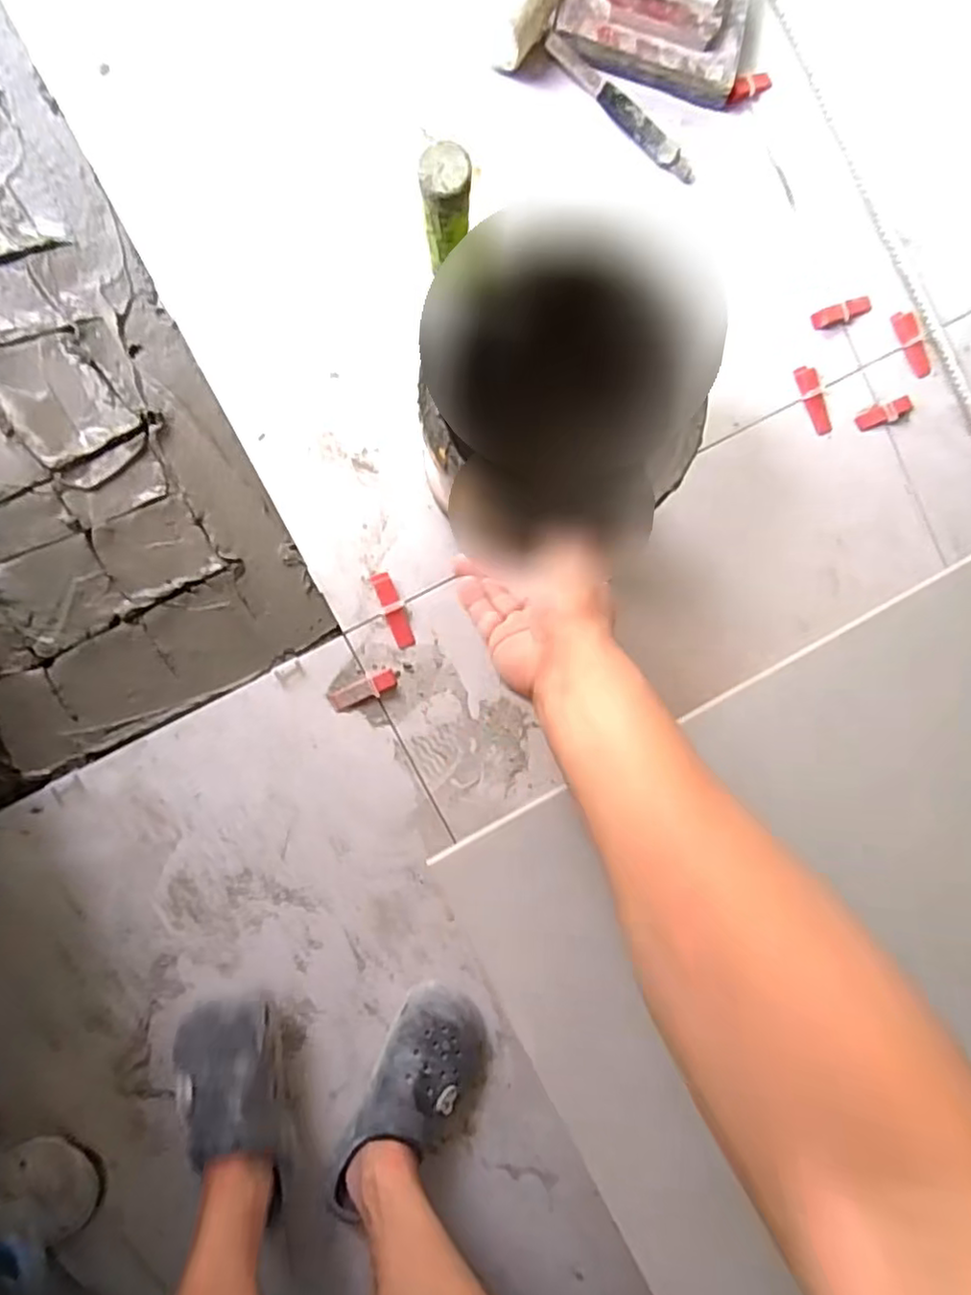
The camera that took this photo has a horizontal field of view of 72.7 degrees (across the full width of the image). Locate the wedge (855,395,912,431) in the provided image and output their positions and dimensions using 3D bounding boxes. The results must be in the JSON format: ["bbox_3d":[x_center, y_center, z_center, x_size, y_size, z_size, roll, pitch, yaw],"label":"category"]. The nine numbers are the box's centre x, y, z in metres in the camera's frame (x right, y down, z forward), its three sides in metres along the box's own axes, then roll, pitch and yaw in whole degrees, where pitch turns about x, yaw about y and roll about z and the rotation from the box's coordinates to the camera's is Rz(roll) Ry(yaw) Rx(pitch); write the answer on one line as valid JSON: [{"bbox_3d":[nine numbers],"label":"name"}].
[{"bbox_3d":[0.521,-0.305,0.859,0.075,0.013,0.024,-20,94,-8],"label":"wedge"}]

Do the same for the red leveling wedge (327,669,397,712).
[{"bbox_3d":[-0.140,0.050,0.757,0.078,0.012,0.022,-23,94,-8],"label":"red leveling wedge"}]

